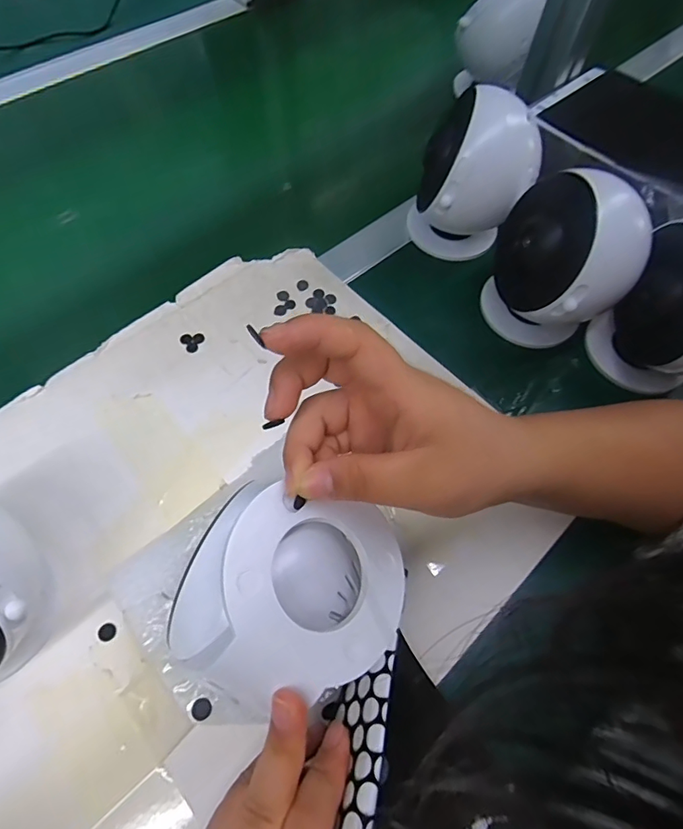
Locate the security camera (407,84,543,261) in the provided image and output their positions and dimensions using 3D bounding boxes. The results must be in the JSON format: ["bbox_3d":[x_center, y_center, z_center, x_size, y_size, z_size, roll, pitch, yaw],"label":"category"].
[{"bbox_3d":[0.111,-0.193,0.404,0.084,0.124,0.072,0,63,-2],"label":"security camera"}]

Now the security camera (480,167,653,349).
[{"bbox_3d":[0.165,-0.112,0.364,0.078,0.118,0.096,-26,67,-15],"label":"security camera"}]

